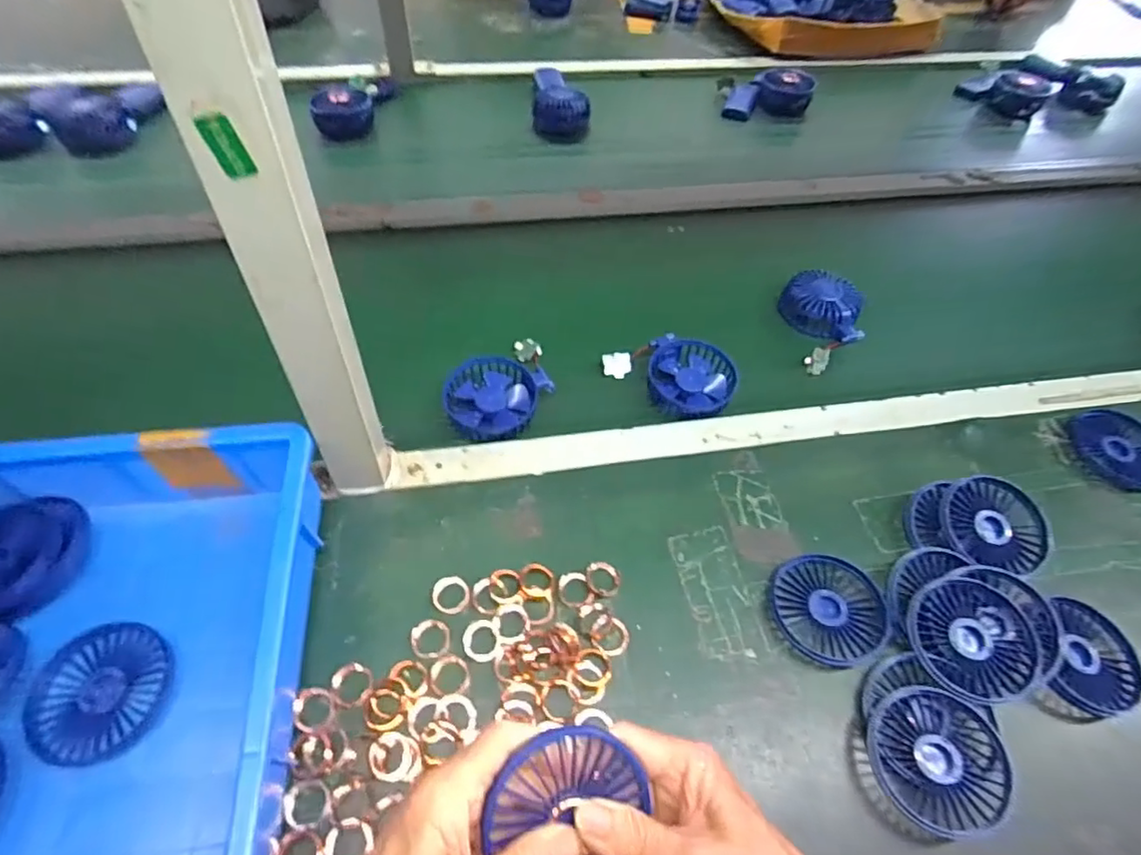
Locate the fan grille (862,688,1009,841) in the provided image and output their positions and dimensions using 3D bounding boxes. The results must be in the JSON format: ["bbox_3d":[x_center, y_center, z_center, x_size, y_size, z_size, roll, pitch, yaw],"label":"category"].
[{"bbox_3d":[0.249,0.225,0.419,0.083,0.023,0.086,2,54,-2],"label":"fan grille"}]

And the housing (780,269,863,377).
[{"bbox_3d":[0.286,-0.122,0.689,0.074,0.037,0.137,0,54,-4],"label":"housing"}]

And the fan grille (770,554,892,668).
[{"bbox_3d":[0.202,0.142,0.483,0.085,0.018,0.082,2,54,-2],"label":"fan grille"}]

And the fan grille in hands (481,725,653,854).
[{"bbox_3d":[0.002,0.198,0.313,0.080,0.011,0.089,-33,92,-17],"label":"fan grille in hands"}]

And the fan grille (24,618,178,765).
[{"bbox_3d":[-0.312,0.177,0.414,0.080,0.018,0.085,2,54,-2],"label":"fan grille"}]

